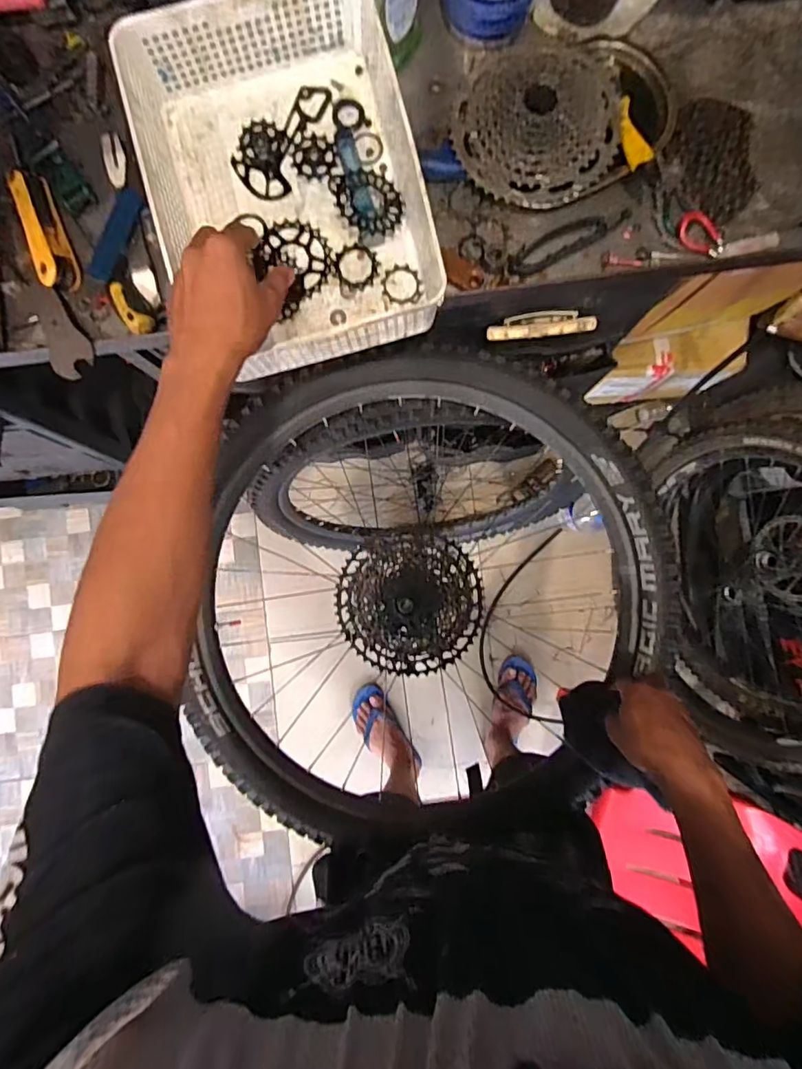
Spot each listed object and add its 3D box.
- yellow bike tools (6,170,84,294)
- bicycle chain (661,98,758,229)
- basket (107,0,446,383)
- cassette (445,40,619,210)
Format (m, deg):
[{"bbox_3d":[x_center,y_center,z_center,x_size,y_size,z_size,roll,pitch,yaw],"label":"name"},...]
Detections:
[{"bbox_3d":[-0.393,-0.336,0.570,0.037,0.024,0.128,-17,87,2],"label":"yellow bike tools"},{"bbox_3d":[0.340,-0.407,0.571,0.093,0.013,0.128,1,88,2],"label":"bicycle chain"},{"bbox_3d":[-0.112,-0.340,0.515,0.240,0.093,0.321,-15,87,2],"label":"basket"},{"bbox_3d":[0.144,-0.434,0.548,0.173,0.043,0.164,0,88,2],"label":"cassette"}]

